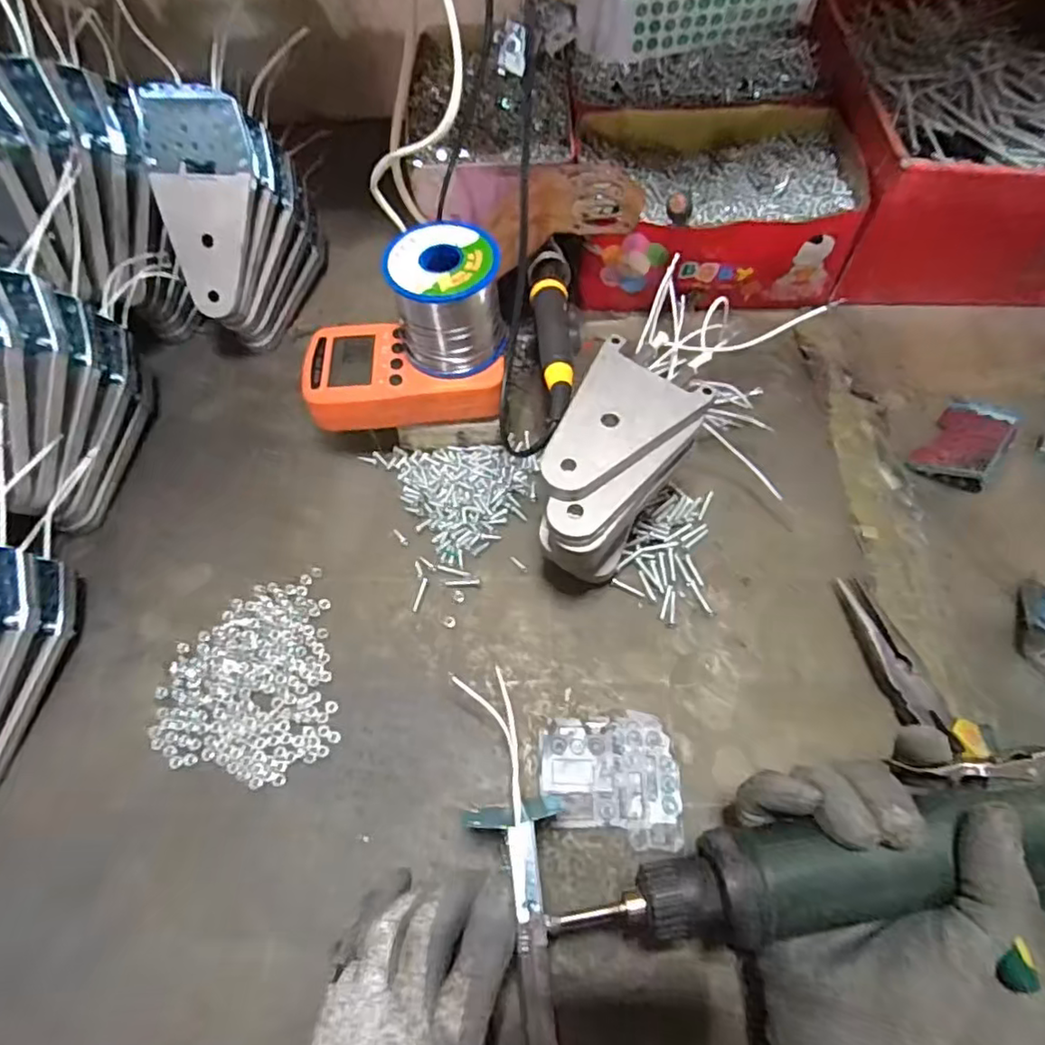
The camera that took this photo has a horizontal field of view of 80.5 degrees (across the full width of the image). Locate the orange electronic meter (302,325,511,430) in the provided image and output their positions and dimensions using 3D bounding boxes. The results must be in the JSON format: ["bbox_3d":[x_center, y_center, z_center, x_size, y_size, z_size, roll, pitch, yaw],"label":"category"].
[{"bbox_3d":[-0.077,-0.098,0.407,0.124,0.024,0.072,-4,61,0],"label":"orange electronic meter"}]

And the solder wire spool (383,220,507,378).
[{"bbox_3d":[-0.046,-0.136,0.380,0.062,0.071,0.053,-11,62,-4],"label":"solder wire spool"}]

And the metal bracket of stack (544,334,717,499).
[{"bbox_3d":[0.047,-0.052,0.330,0.065,0.014,0.097,36,68,19],"label":"metal bracket of stack"}]

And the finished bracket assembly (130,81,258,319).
[{"bbox_3d":[-0.221,-0.220,0.428,0.065,0.139,0.023,3,20,2],"label":"finished bracket assembly"}]

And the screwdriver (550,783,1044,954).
[{"bbox_3d":[0.155,0.139,0.251,0.277,0.034,0.043,-9,61,-2],"label":"screwdriver"}]

